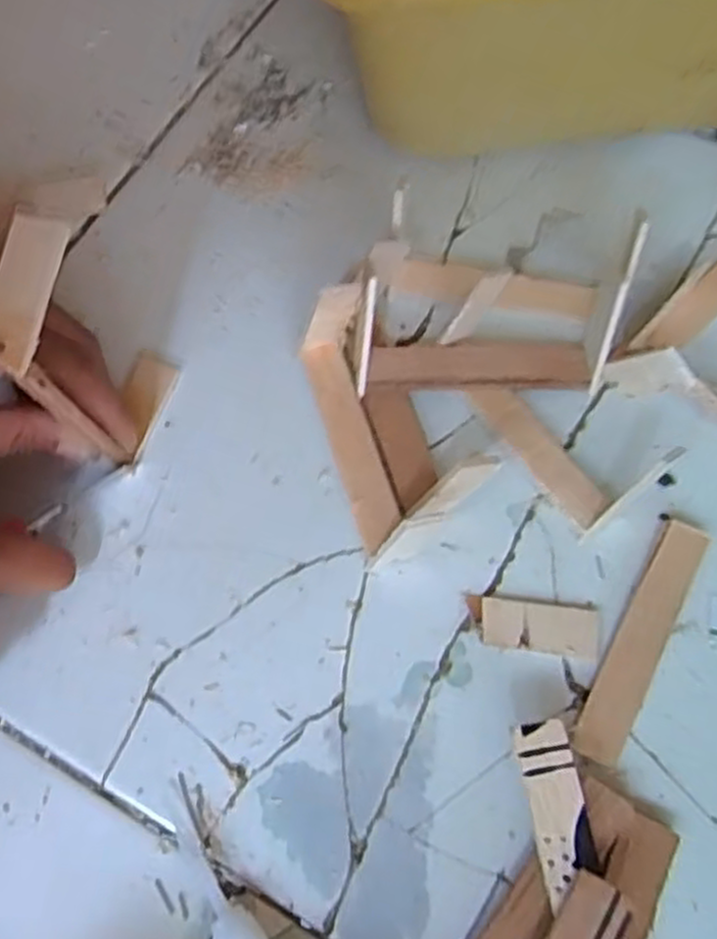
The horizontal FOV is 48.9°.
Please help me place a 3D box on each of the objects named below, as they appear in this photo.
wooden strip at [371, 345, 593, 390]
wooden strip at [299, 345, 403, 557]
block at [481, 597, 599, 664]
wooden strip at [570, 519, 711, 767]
[{"bbox_3d":[0.052,-0.044,0.339,0.094,0.007,0.021,-1,73,-4],"label":"wooden strip"},{"bbox_3d":[-0.003,-0.011,0.334,0.019,0.008,0.093,-18,70,-6],"label":"wooden strip"},{"bbox_3d":[0.070,0.062,0.307,0.044,0.004,0.020,7,70,4],"label":"block"},{"bbox_3d":[0.109,0.065,0.302,0.019,0.008,0.097,28,72,11],"label":"wooden strip"}]

